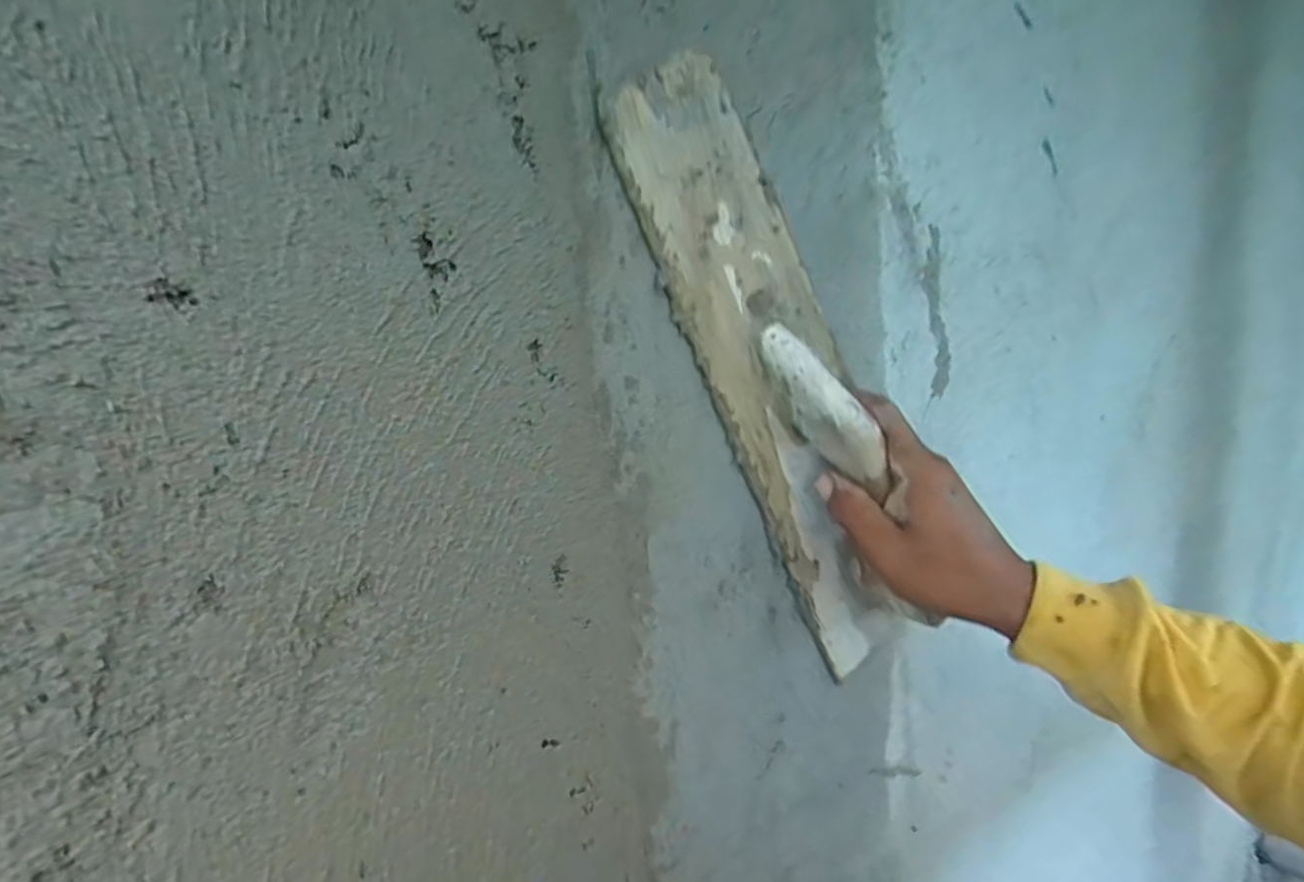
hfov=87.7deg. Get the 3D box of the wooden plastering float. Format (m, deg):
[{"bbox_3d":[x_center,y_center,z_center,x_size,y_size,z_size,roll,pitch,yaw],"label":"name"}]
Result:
[{"bbox_3d":[0.089,-0.021,0.395,0.102,0.391,0.056,-27,18,-16],"label":"wooden plastering float"}]

